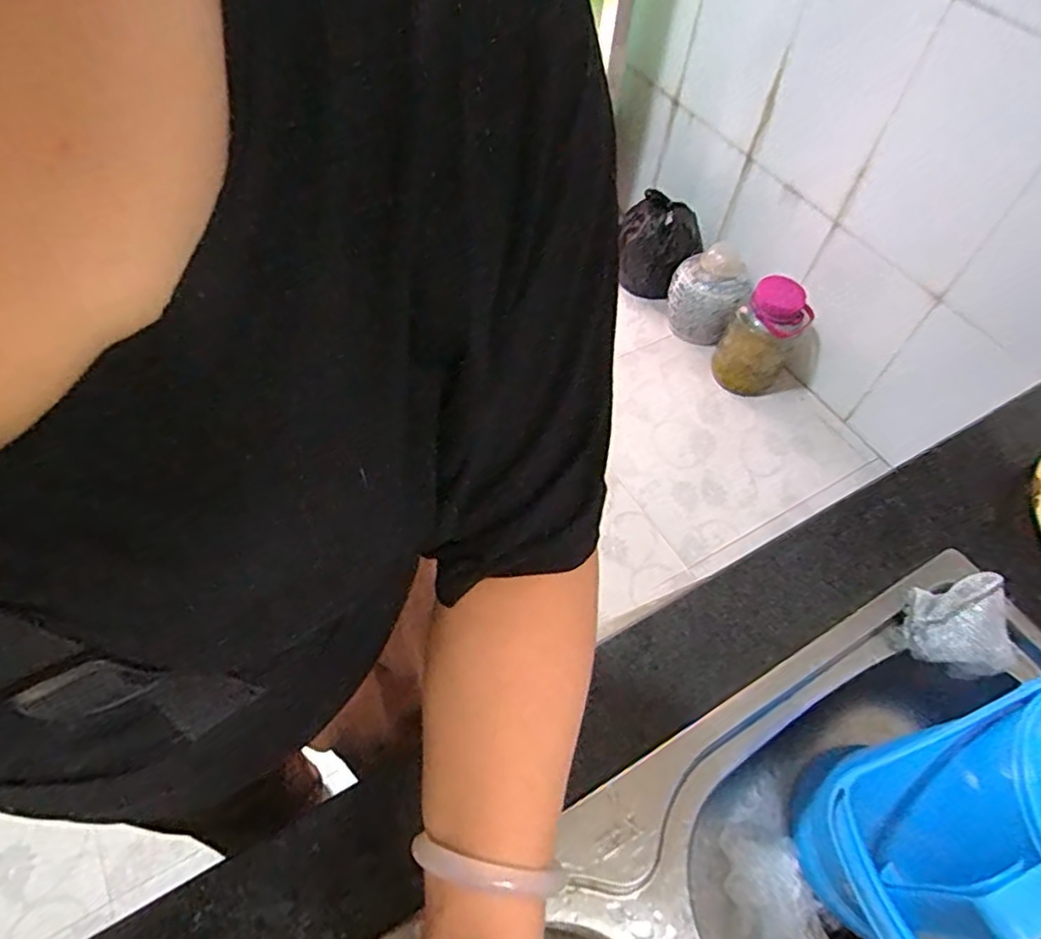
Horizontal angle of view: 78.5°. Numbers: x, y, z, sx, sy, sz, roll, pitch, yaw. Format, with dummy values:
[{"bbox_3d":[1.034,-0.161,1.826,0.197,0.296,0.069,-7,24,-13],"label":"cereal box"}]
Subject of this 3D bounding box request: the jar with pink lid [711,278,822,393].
[{"bbox_3d":[0.683,-0.344,1.739,0.231,0.278,0.241,2,55,-3],"label":"jar with pink lid"}]

